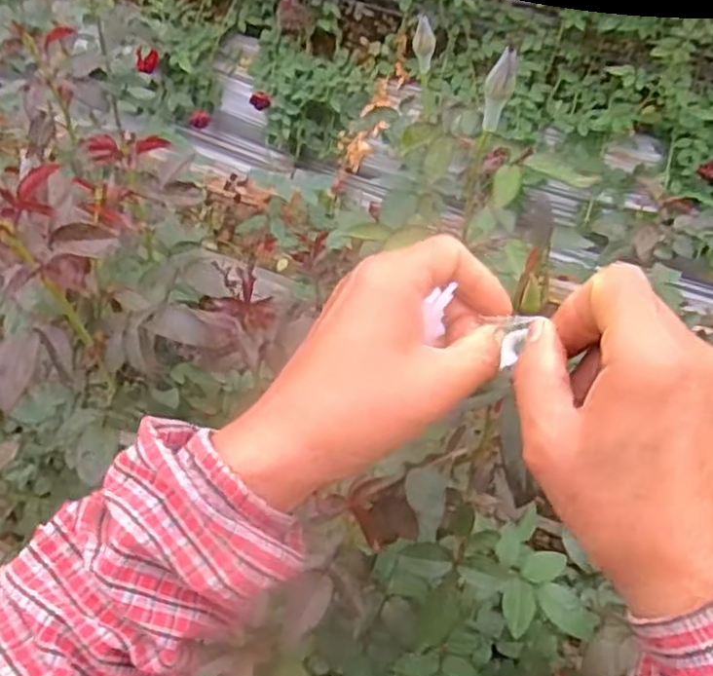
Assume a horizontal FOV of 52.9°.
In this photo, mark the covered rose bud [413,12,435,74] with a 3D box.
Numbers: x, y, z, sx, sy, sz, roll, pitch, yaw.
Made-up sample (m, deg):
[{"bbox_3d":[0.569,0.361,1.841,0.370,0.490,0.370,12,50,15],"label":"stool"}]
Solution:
[{"bbox_3d":[0.067,-0.286,0.702,0.021,0.053,0.018,6,53,5],"label":"covered rose bud"}]

